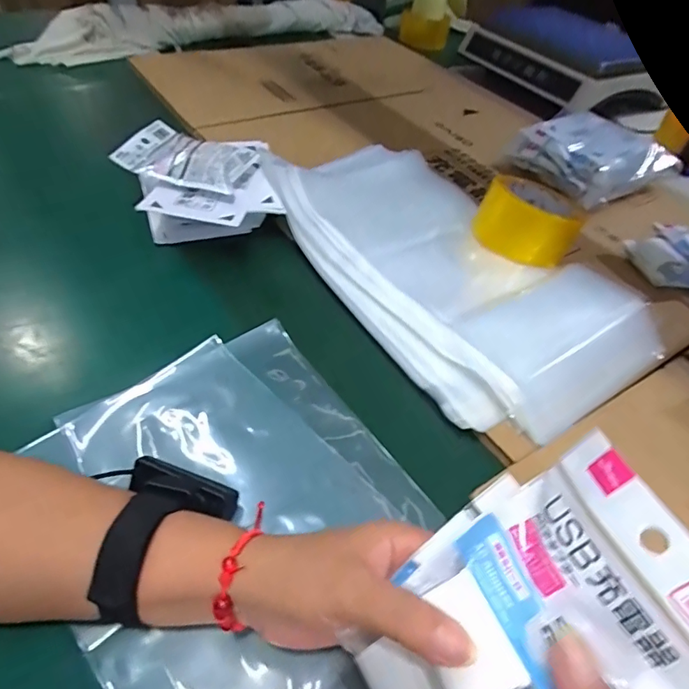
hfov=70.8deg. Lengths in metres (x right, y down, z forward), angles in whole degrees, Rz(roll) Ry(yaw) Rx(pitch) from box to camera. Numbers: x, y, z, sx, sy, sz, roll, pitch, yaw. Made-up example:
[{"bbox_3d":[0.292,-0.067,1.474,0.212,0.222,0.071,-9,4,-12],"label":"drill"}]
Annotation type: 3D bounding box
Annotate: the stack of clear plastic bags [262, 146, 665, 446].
[{"bbox_3d":[0.101,-0.093,0.507,0.244,0.033,0.404,-26,56,-26],"label":"stack of clear plastic bags"}]

